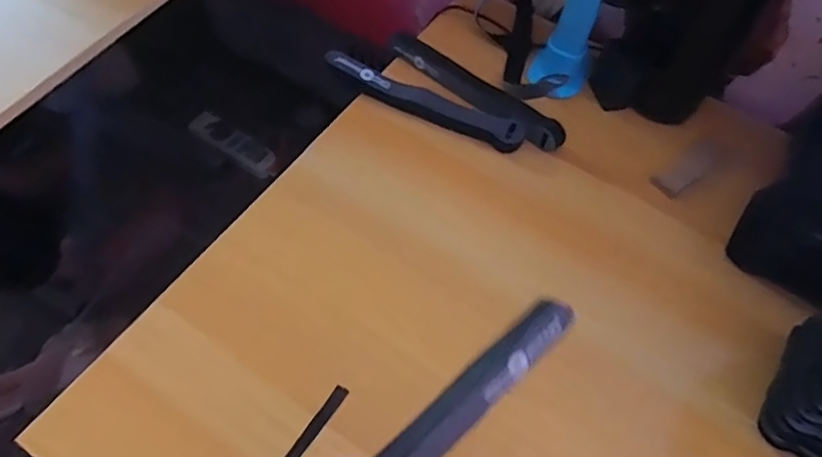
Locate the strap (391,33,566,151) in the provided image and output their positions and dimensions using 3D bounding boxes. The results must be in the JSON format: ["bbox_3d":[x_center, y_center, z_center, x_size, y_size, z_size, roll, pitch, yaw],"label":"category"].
[{"bbox_3d":[0.057,-0.133,0.555,0.200,0.028,0.033,39,64,17],"label":"strap"}]

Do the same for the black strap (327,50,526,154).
[{"bbox_3d":[0.011,-0.118,0.541,0.194,0.024,0.028,26,61,11],"label":"black strap"}]

